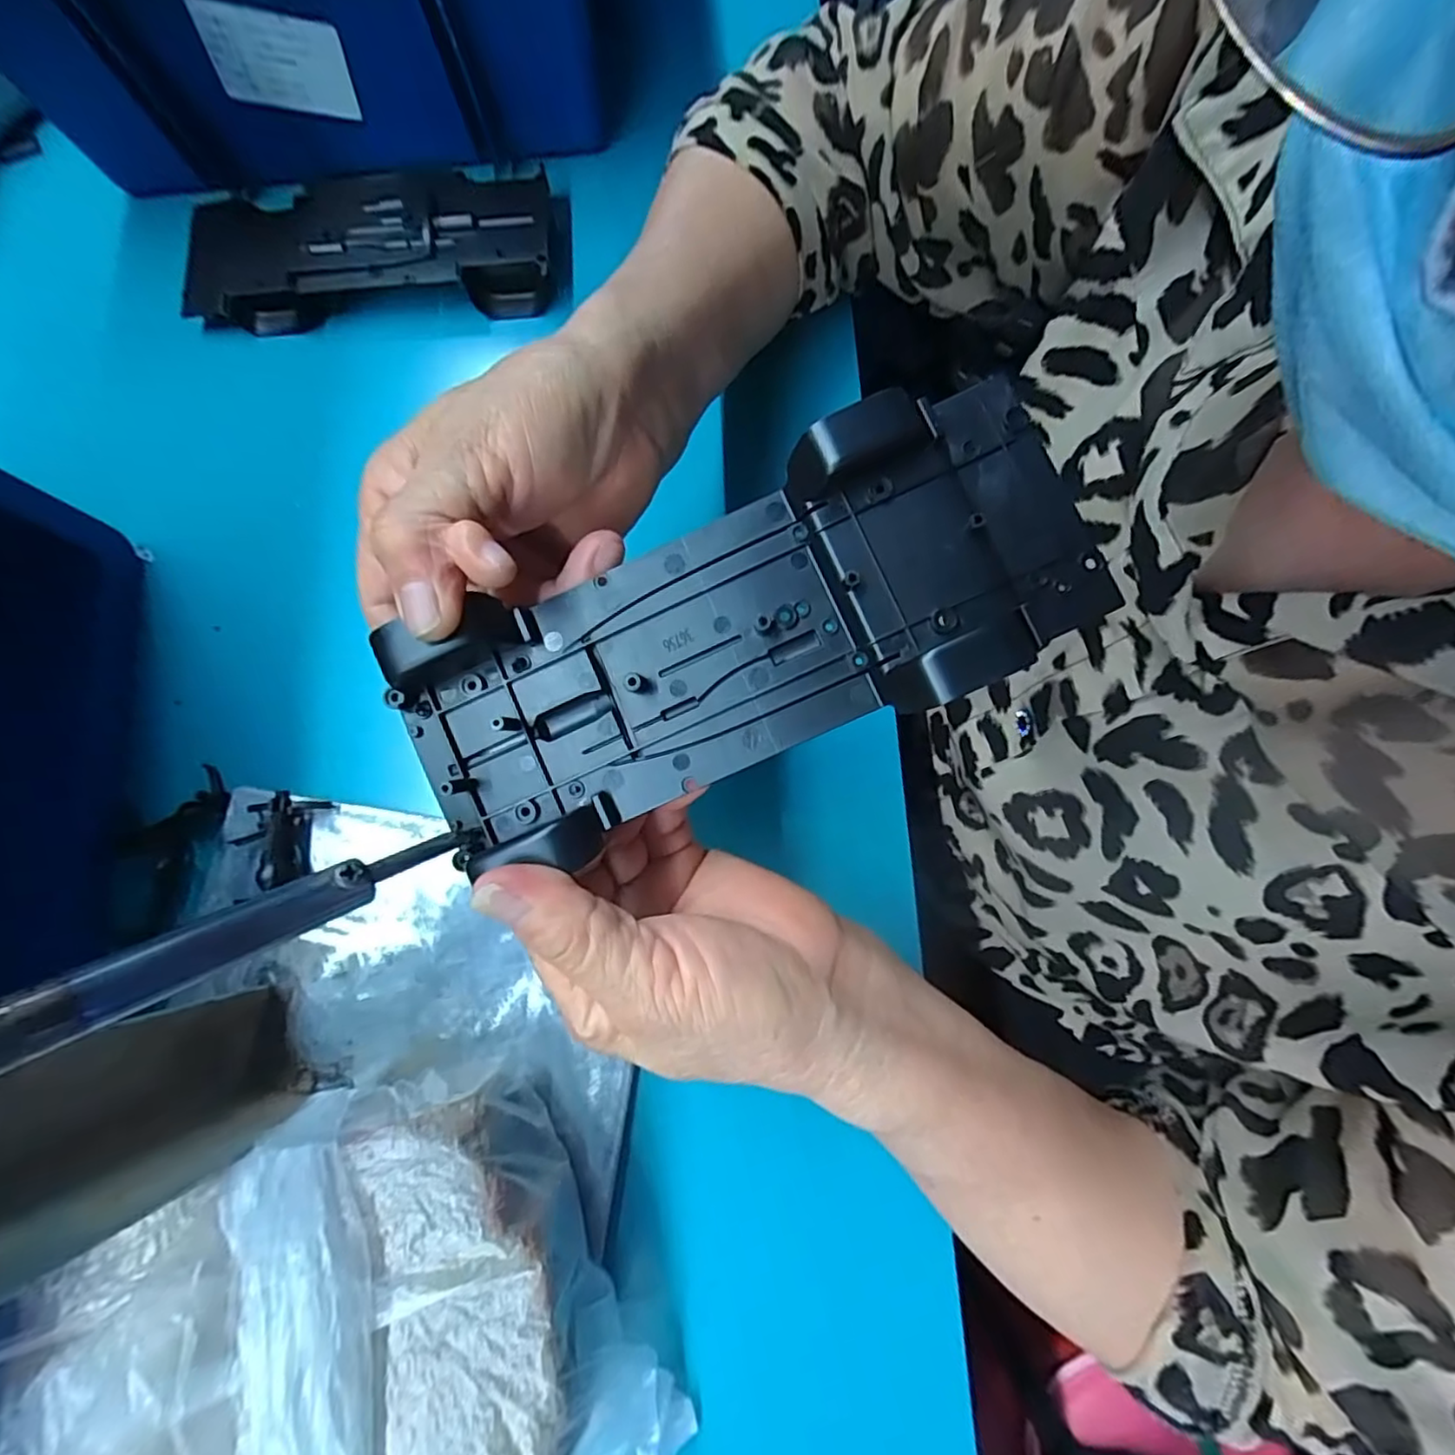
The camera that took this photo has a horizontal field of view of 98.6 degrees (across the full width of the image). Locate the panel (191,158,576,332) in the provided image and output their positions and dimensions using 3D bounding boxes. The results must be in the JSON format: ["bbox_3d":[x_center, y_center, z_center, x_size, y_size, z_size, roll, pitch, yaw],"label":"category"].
[{"bbox_3d":[-0.186,-0.258,0.334,0.195,0.029,0.075,-5,80,-2],"label":"panel"}]

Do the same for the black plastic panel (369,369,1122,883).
[{"bbox_3d":[0.001,-0.026,0.170,0.192,0.026,0.074,-24,81,6],"label":"black plastic panel"}]

